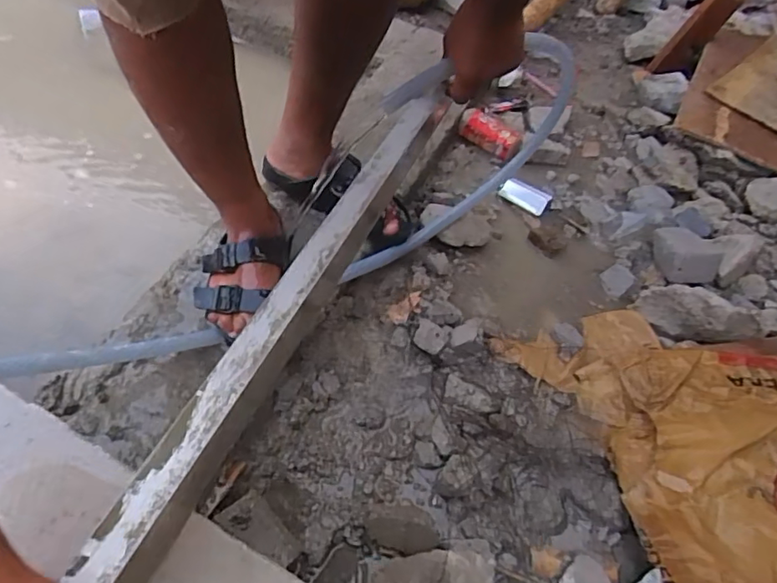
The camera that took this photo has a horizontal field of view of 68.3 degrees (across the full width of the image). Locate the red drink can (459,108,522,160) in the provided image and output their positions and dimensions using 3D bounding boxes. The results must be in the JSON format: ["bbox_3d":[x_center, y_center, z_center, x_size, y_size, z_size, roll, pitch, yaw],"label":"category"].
[{"bbox_3d":[0.198,-0.310,1.126,0.123,0.046,0.061,29,50,12],"label":"red drink can"}]

